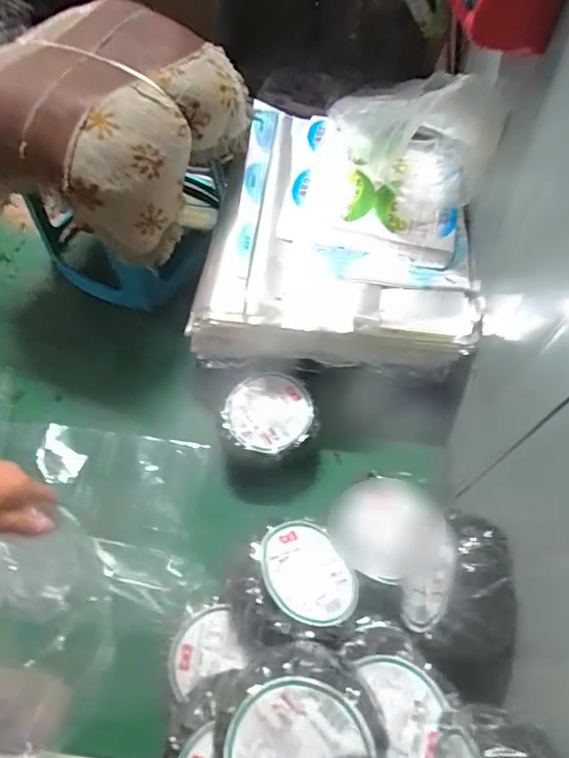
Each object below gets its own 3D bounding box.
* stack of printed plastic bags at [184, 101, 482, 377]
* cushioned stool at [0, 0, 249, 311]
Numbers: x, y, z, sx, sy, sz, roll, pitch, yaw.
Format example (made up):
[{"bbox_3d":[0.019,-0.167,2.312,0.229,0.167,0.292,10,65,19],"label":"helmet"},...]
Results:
[{"bbox_3d":[0.108,-0.297,1.009,0.489,0.204,0.530,5,61,3],"label":"stack of printed plastic bags"},{"bbox_3d":[-0.349,-0.410,1.007,0.457,0.463,0.394,19,62,10],"label":"cushioned stool"}]

